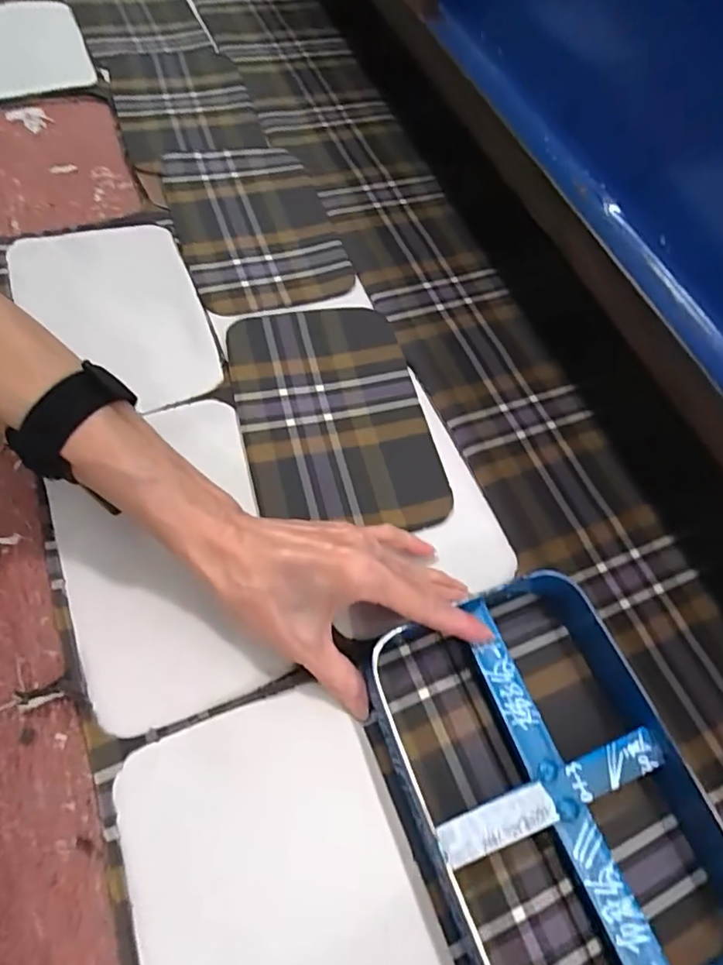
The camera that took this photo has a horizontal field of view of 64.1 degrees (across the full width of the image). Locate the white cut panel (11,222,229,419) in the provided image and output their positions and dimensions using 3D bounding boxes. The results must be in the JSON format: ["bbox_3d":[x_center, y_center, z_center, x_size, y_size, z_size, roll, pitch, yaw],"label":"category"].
[{"bbox_3d":[-0.192,-0.130,0.451,0.125,0.009,0.196,-19,64,-16],"label":"white cut panel"}]

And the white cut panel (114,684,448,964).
[{"bbox_3d":[-0.037,0.205,0.279,0.129,0.010,0.180,-15,62,-16],"label":"white cut panel"}]

